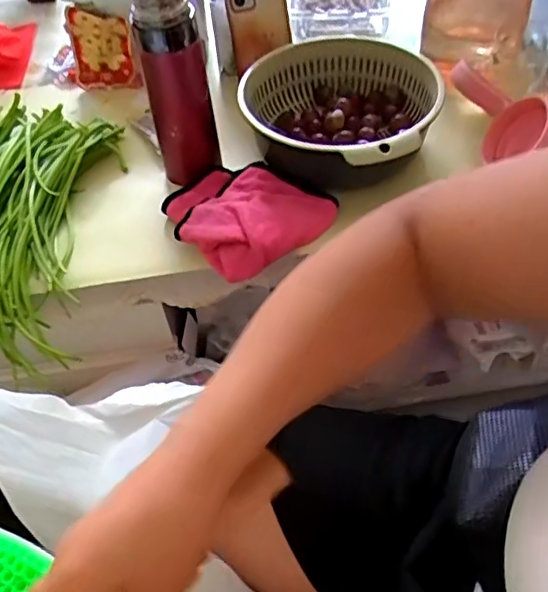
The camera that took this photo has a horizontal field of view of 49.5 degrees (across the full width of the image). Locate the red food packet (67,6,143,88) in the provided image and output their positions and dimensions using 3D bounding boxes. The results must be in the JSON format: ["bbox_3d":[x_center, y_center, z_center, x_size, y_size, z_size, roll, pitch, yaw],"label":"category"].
[{"bbox_3d":[-0.240,-0.340,0.829,0.101,0.104,0.025,14,53,15],"label":"red food packet"}]

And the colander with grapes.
[{"bbox_3d":[0.071,-0.214,0.706,0.226,0.095,0.239,-2,51,3],"label":"colander with grapes"}]

